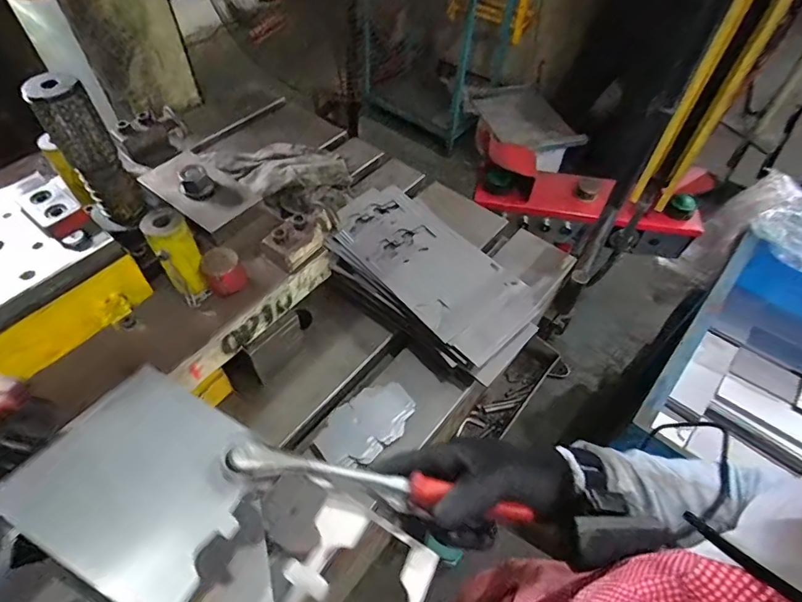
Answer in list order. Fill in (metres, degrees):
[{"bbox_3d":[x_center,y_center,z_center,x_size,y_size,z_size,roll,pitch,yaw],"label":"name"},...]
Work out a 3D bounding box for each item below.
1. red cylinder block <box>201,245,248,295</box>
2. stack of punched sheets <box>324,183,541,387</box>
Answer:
[{"bbox_3d":[-0.192,-0.033,0.508,0.040,0.034,0.042,-25,58,-19],"label":"red cylinder block"},{"bbox_3d":[0.036,-0.042,0.653,0.329,0.040,0.168,38,61,24],"label":"stack of punched sheets"}]

